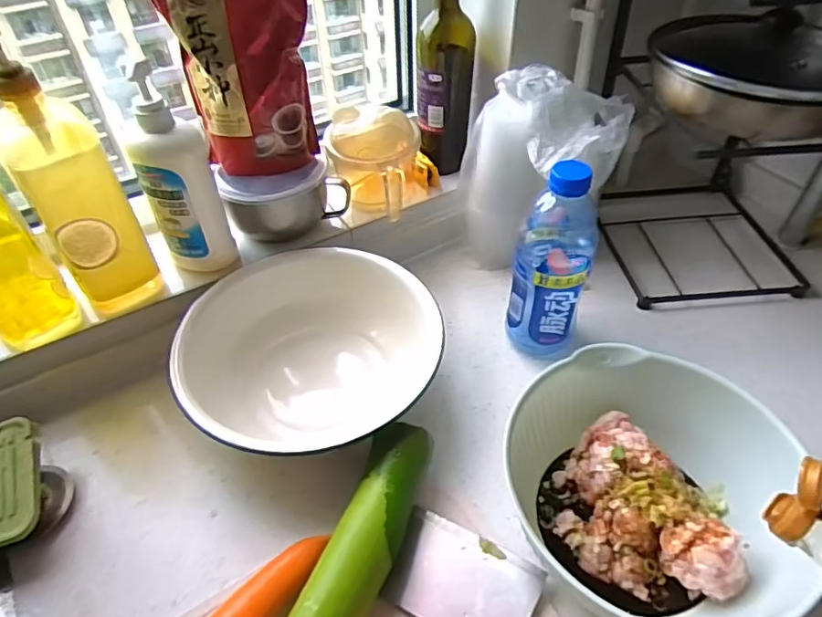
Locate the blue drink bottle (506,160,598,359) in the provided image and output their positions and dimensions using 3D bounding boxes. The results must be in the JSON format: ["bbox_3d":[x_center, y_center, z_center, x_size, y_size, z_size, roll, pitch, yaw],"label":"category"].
[{"bbox_3d":[0.164,-0.050,0.627,0.078,0.245,0.085,19,49,19],"label":"blue drink bottle"}]

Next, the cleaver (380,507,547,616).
[{"bbox_3d":[0.096,0.262,0.470,0.237,0.017,0.087,21,50,20],"label":"cleaver"}]

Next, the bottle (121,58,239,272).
[{"bbox_3d":[-0.257,-0.138,0.613,0.076,0.241,0.052,-14,47,-12],"label":"bottle"}]

